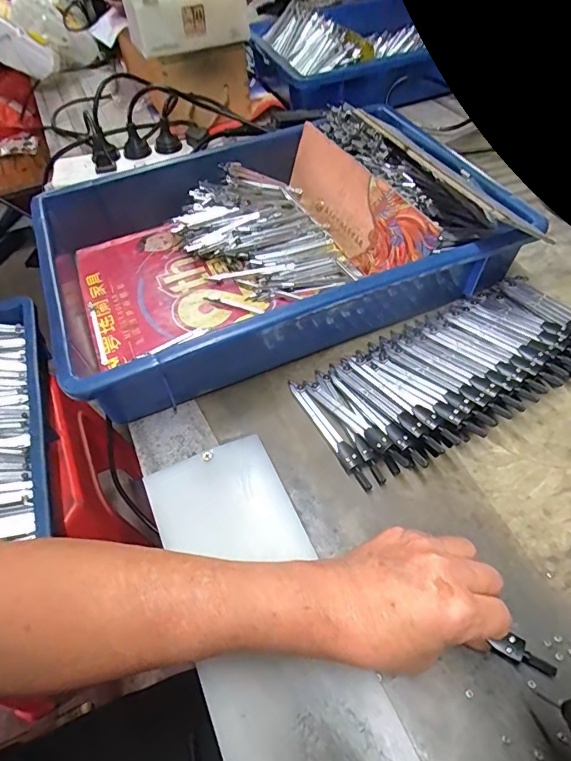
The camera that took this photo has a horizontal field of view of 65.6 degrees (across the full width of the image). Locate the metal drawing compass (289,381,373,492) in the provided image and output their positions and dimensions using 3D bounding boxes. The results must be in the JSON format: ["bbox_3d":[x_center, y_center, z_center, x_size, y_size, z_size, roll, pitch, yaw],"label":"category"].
[{"bbox_3d":[0.035,0.039,0.355,0.013,0.006,0.110,-24,56,-14],"label":"metal drawing compass"}]

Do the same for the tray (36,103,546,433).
[{"bbox_3d":[-0.019,-0.145,0.449,0.418,0.086,0.280,-21,55,-12],"label":"tray"}]

